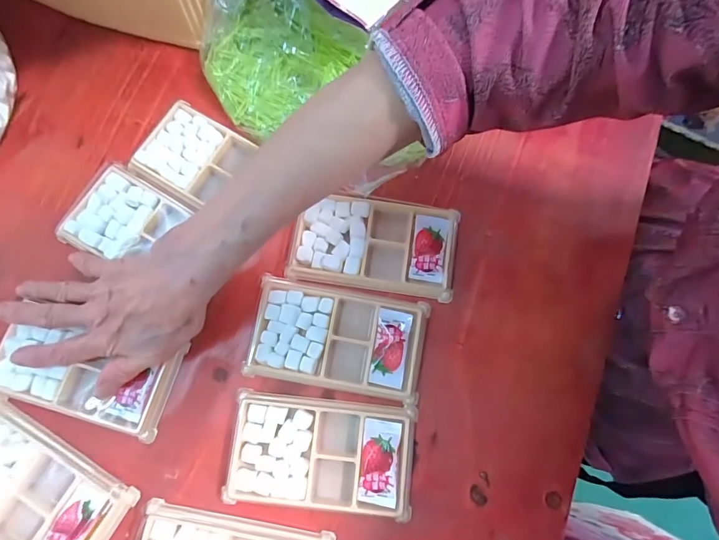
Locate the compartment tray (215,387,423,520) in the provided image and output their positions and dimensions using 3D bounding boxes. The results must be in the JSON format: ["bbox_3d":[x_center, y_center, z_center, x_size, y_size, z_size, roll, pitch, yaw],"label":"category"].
[{"bbox_3d":[-0.028,0.136,0.302,0.136,0.013,0.077,6,77,1],"label":"compartment tray"}]

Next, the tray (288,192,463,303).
[{"bbox_3d":[0.014,-0.023,0.337,0.133,0.014,0.077,8,77,1],"label":"tray"}]

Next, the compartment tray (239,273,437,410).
[{"bbox_3d":[-0.016,0.053,0.320,0.132,0.014,0.077,10,78,2],"label":"compartment tray"}]

